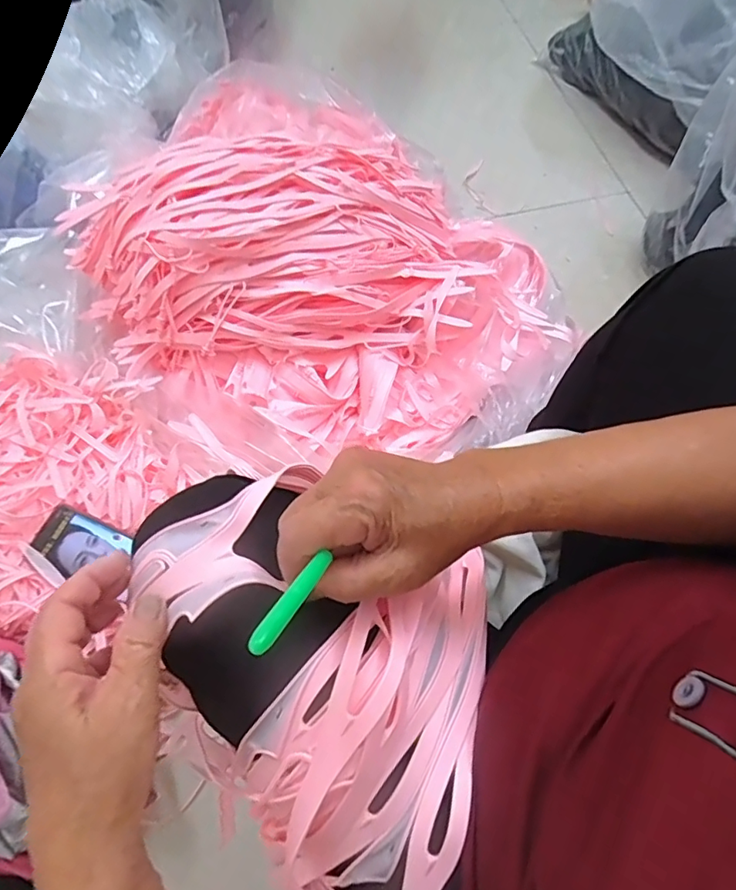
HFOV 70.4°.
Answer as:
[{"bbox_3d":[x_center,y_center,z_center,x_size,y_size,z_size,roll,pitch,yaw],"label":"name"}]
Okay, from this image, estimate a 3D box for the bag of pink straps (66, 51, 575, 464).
[{"bbox_3d":[-0.044,-0.257,0.743,0.644,0.186,0.552,41,71,17],"label":"bag of pink straps"}]

